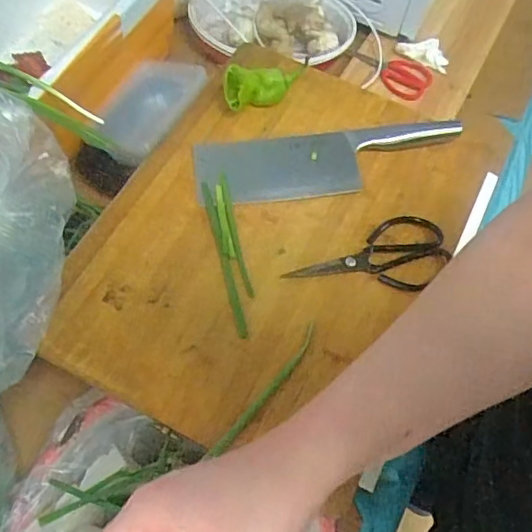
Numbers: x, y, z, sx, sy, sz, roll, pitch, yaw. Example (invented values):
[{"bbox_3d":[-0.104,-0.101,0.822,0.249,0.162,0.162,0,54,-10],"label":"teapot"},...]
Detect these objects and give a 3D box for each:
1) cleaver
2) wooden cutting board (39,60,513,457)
[{"bbox_3d":[0.071,-0.119,0.630,0.295,0.024,0.079,-6,62,-6],"label":"cleaver"},{"bbox_3d":[0.014,-0.045,0.596,0.344,0.026,0.456,25,63,10],"label":"wooden cutting board"}]

